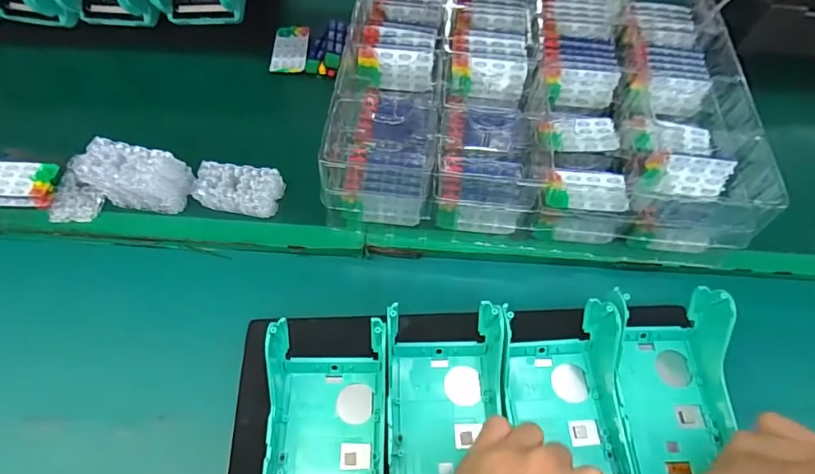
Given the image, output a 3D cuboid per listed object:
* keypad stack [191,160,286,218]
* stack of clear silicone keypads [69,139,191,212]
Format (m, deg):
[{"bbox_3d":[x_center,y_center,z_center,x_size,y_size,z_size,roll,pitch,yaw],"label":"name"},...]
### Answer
[{"bbox_3d":[-0.144,-0.039,0.405,0.068,0.028,0.040,6,60,2],"label":"keypad stack"},{"bbox_3d":[-0.226,-0.048,0.394,0.072,0.051,0.039,7,60,3],"label":"stack of clear silicone keypads"}]

